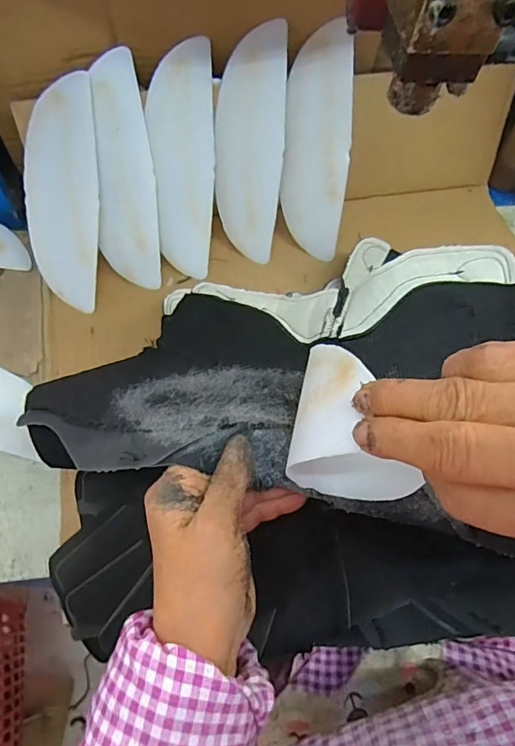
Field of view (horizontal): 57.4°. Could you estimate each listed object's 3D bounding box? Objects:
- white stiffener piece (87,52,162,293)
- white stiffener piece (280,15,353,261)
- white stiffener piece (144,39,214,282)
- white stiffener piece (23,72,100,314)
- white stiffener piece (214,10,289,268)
[{"bbox_3d":[-0.130,-0.196,0.468,0.056,0.004,0.212,-4,103,-13],"label":"white stiffener piece"},{"bbox_3d":[0.061,-0.230,0.486,0.066,0.209,0.010,8,26,10],"label":"white stiffener piece"},{"bbox_3d":[-0.076,-0.210,0.477,0.062,0.013,0.212,0,106,-3],"label":"white stiffener piece"},{"bbox_3d":[-0.192,-0.173,0.461,0.069,0.007,0.211,1,99,-3],"label":"white stiffener piece"},{"bbox_3d":[-0.008,-0.226,0.479,0.069,0.210,0.011,3,22,-2],"label":"white stiffener piece"}]

